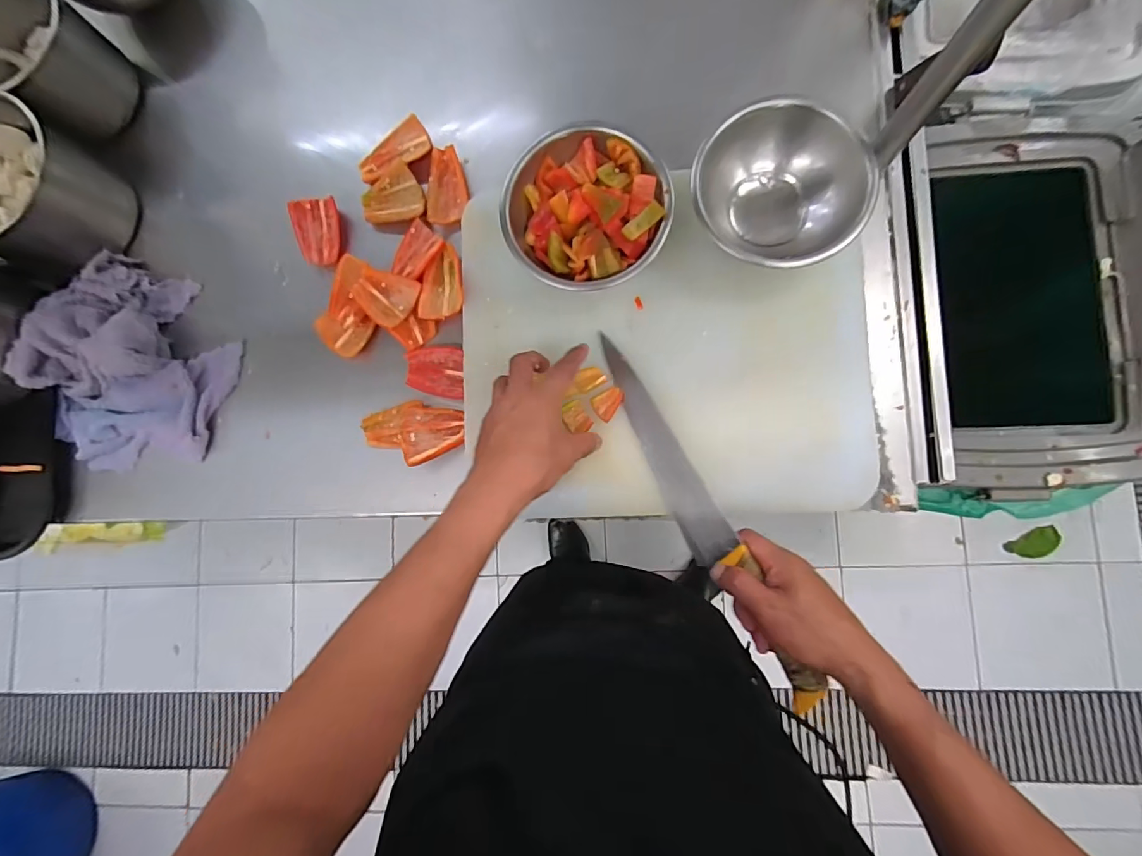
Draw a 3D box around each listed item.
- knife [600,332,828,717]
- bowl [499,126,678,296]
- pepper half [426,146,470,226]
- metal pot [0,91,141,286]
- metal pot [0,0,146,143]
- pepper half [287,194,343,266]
[{"bbox_3d":[0.114,0.074,0.453,0.038,0.038,0.359,-29,75,5],"label":"knife"},{"bbox_3d":[0.016,-0.204,0.472,0.154,0.058,0.143,6,86,6],"label":"bowl"},{"bbox_3d":[-0.135,-0.266,0.539,0.042,0.011,0.081,-3,87,7],"label":"pepper half"},{"bbox_3d":[-0.587,-0.254,0.538,0.142,0.117,0.147,5,85,6],"label":"metal pot"},{"bbox_3d":[-0.600,-0.411,0.565,0.143,0.119,0.144,-1,85,6],"label":"metal pot"},{"bbox_3d":[-0.285,-0.221,0.553,0.050,0.014,0.070,-9,87,7],"label":"pepper half"}]

